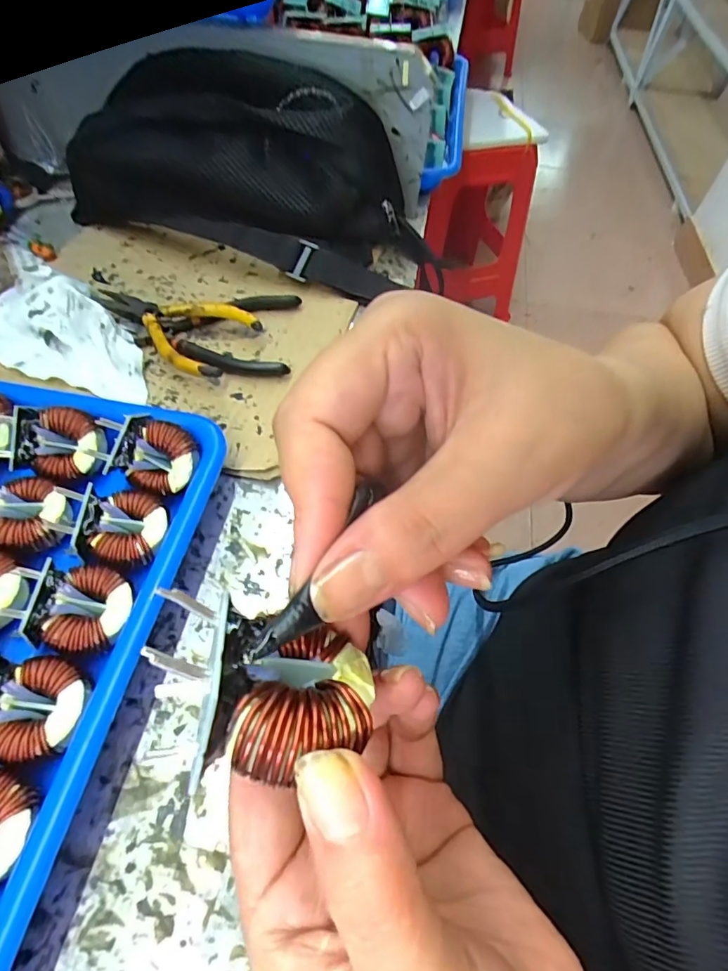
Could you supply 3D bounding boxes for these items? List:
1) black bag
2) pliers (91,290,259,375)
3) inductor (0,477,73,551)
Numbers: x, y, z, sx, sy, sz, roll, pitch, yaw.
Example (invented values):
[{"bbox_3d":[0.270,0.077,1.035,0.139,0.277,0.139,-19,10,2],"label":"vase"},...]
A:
[{"bbox_3d":[-0.078,-0.266,0.404,0.311,0.097,0.138,22,58,10],"label":"black bag"},{"bbox_3d":[-0.141,-0.113,0.356,0.121,0.020,0.063,23,58,10],"label":"pliers"},{"bbox_3d":[-0.183,0.013,0.257,0.050,0.022,0.040,3,57,-3],"label":"inductor"}]

